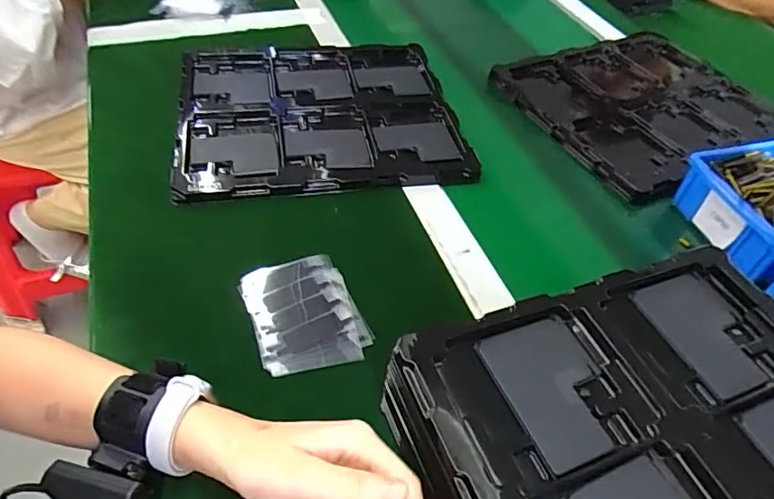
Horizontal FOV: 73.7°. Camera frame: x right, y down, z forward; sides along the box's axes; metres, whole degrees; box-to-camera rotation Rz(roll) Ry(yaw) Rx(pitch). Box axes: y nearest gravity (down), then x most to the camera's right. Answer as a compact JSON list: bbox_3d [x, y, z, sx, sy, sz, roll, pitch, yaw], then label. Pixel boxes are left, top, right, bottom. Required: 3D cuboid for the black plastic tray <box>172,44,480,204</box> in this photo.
[{"bbox_3d":[-0.082,-0.169,0.625,0.321,0.020,0.280,-6,50,-10],"label":"black plastic tray"}]

